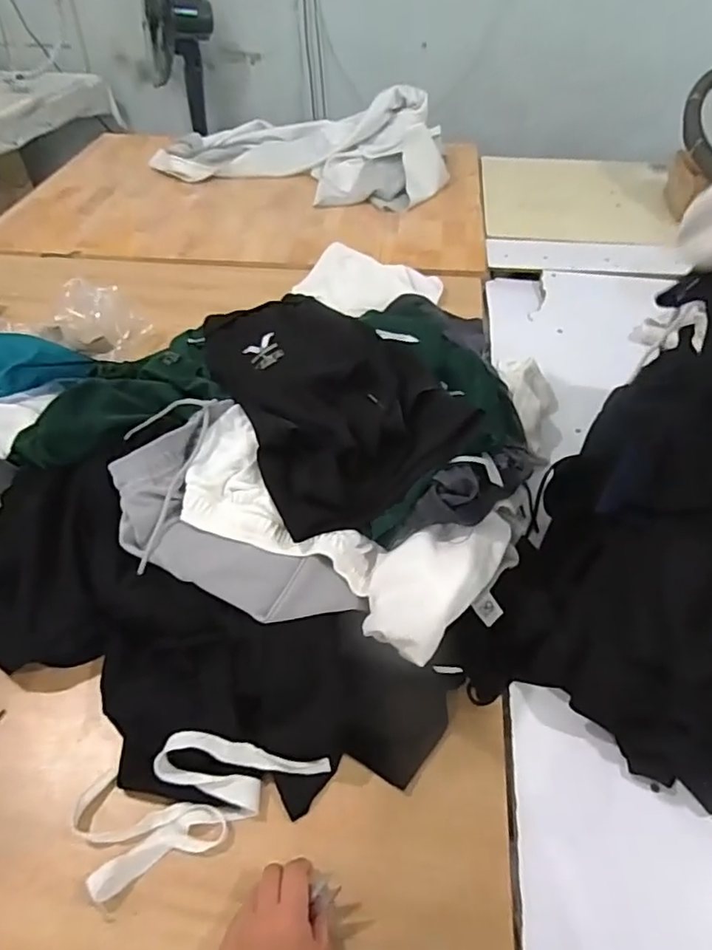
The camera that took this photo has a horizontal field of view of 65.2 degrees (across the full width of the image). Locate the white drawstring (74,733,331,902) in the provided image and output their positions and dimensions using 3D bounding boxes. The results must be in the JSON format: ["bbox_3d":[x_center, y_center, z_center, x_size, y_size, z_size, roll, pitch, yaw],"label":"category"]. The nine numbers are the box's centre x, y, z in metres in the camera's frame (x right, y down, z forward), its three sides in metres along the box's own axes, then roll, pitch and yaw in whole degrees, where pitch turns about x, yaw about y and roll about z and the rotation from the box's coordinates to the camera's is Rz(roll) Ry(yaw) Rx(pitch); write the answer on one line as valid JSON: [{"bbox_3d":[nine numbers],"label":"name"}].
[{"bbox_3d":[-0.148,0.295,0.530,0.234,0.046,0.099,-20,52,-14],"label":"white drawstring"}]

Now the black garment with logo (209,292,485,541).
[{"bbox_3d":[-0.046,-0.121,0.696,0.244,0.061,0.399,-20,50,-21],"label":"black garment with logo"}]

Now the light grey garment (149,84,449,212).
[{"bbox_3d":[-0.160,-0.895,1.514,0.794,0.165,0.356,8,50,9],"label":"light grey garment"}]

